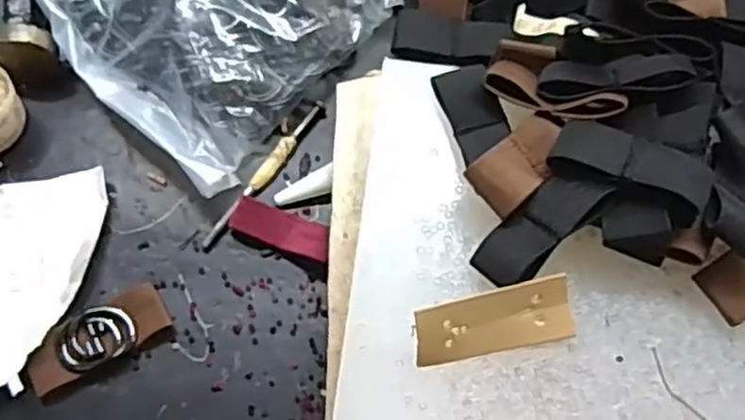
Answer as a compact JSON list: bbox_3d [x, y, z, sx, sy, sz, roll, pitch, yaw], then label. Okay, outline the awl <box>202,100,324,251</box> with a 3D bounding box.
[{"bbox_3d":[-0.053,-0.019,0.369,0.008,0.007,0.096,33,71,12],"label":"awl"}]

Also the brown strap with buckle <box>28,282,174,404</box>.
[{"bbox_3d":[-0.124,0.057,0.335,0.063,0.011,0.027,-32,72,-12],"label":"brown strap with buckle"}]

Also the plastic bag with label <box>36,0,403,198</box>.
[{"bbox_3d":[-0.088,-0.116,0.386,0.168,0.047,0.153,43,74,15],"label":"plastic bag with label"}]

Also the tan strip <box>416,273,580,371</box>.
[{"bbox_3d":[0.048,0.044,0.291,0.063,0.018,0.022,-12,69,-5],"label":"tan strip"}]

